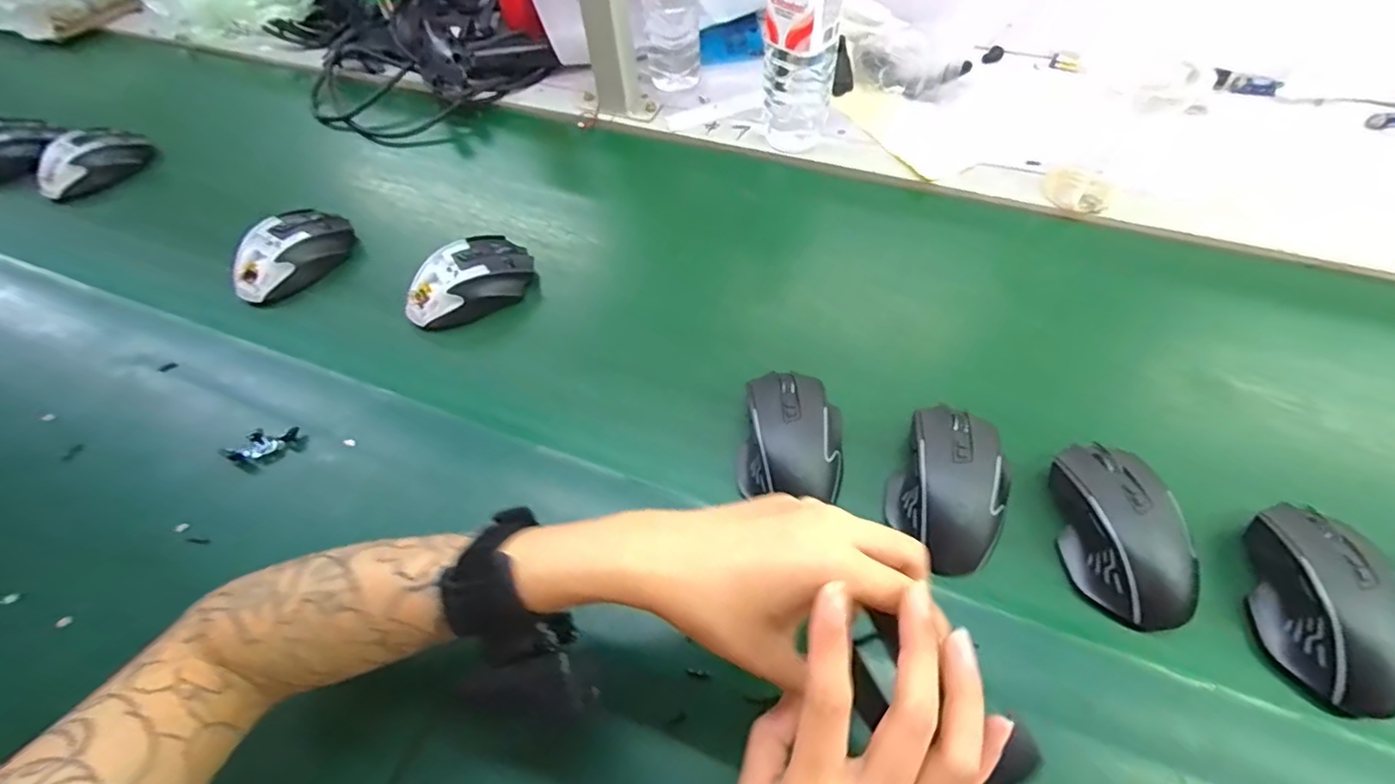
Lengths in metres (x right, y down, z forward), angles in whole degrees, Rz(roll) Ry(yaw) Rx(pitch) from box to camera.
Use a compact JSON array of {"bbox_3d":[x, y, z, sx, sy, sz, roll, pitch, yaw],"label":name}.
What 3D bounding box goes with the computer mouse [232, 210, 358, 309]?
[{"bbox_3d":[-0.395,-0.133,0.577,0.063,0.052,0.113,25,61,19],"label":"computer mouse"}]

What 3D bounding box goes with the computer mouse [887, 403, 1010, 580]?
[{"bbox_3d":[0.173,0.060,0.399,0.077,0.038,0.114,20,60,16],"label":"computer mouse"}]

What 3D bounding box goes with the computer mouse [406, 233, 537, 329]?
[{"bbox_3d":[-0.211,-0.104,0.541,0.119,0.044,0.076,-23,58,-11],"label":"computer mouse"}]

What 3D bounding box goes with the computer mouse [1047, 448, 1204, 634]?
[{"bbox_3d":[0.273,0.089,0.374,0.074,0.036,0.114,2,57,5],"label":"computer mouse"}]

